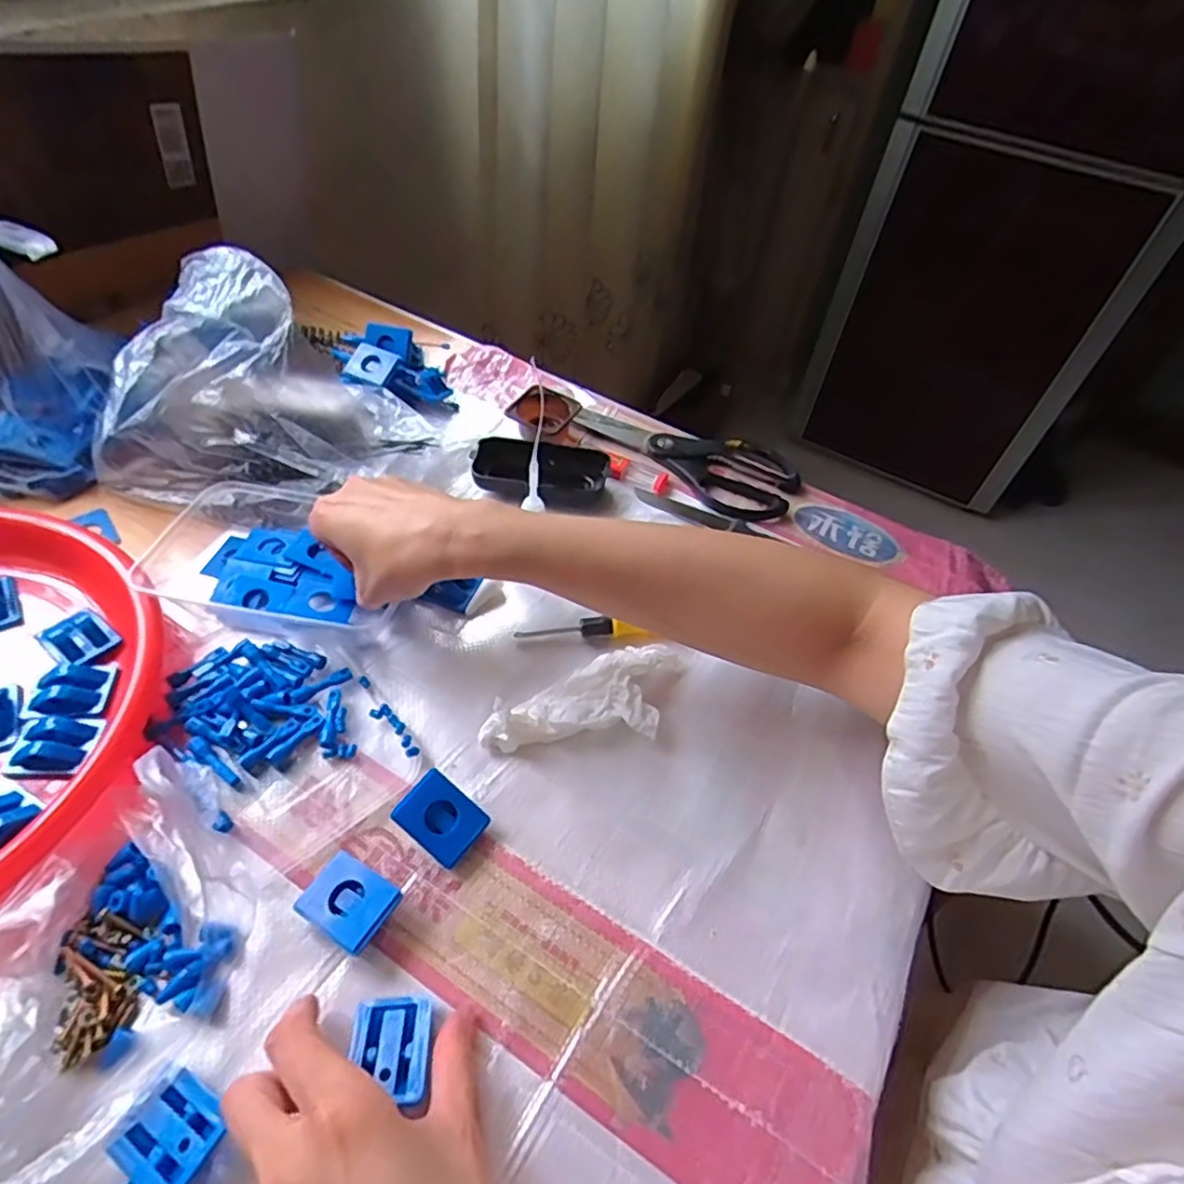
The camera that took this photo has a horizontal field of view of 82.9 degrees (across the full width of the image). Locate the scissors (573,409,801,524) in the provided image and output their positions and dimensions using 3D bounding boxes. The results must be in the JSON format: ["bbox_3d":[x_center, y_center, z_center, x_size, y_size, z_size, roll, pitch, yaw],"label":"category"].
[{"bbox_3d":[0.082,-0.125,0.591,0.201,0.007,0.097,26,52,16],"label":"scissors"}]

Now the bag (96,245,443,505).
[{"bbox_3d":[-0.241,-0.153,0.500,0.231,0.134,0.130,3,50,-3],"label":"bag"}]

